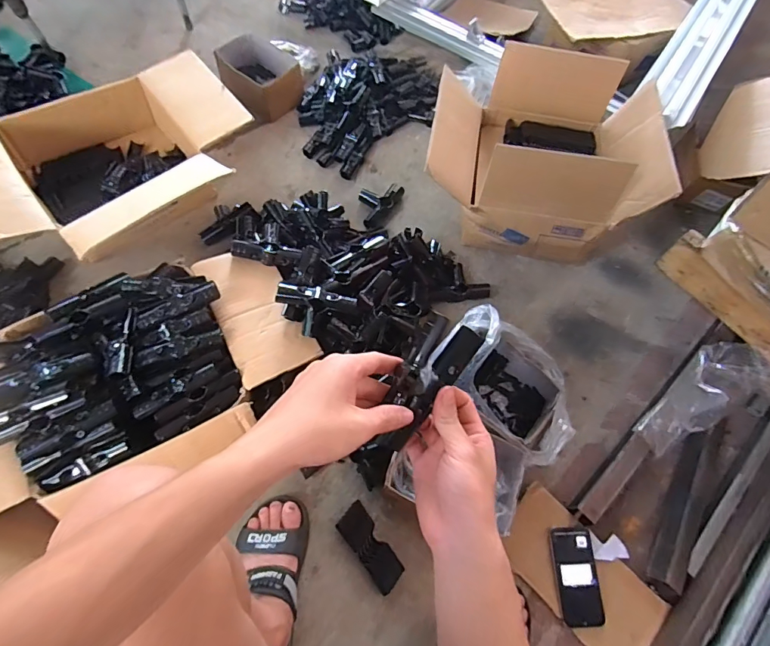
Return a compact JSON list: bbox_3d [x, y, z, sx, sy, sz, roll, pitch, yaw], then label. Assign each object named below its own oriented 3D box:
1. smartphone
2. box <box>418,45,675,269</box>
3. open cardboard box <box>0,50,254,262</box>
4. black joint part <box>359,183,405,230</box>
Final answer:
[{"bbox_3d":[0.317,0.415,0.702,0.069,0.015,0.141,2,65,-4],"label":"smartphone"},{"bbox_3d":[0.332,-0.374,0.969,0.457,0.244,0.380,10,65,0],"label":"box"},{"bbox_3d":[-0.542,-0.306,0.882,0.386,0.209,0.543,42,69,14],"label":"open cardboard box"},{"bbox_3d":[-0.018,-0.287,1.012,0.088,0.035,0.144,35,67,11],"label":"black joint part"}]

